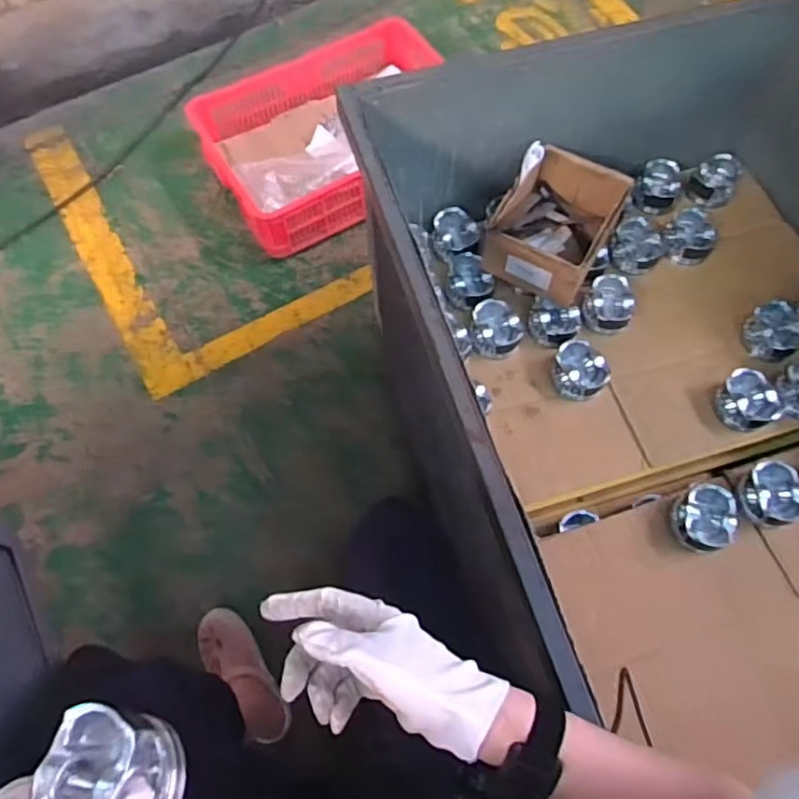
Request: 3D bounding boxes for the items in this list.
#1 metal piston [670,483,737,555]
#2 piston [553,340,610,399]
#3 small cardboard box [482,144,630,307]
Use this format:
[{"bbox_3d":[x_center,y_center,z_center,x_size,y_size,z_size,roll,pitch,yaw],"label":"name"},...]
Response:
[{"bbox_3d":[0.409,0.158,0.844,0.082,0.050,0.087,35,74,27],"label":"metal piston"},{"bbox_3d":[0.270,-0.041,0.955,0.069,0.053,0.086,-41,73,-18],"label":"piston"},{"bbox_3d":[0.239,-0.273,0.975,0.161,0.102,0.199,29,67,11],"label":"small cardboard box"}]

